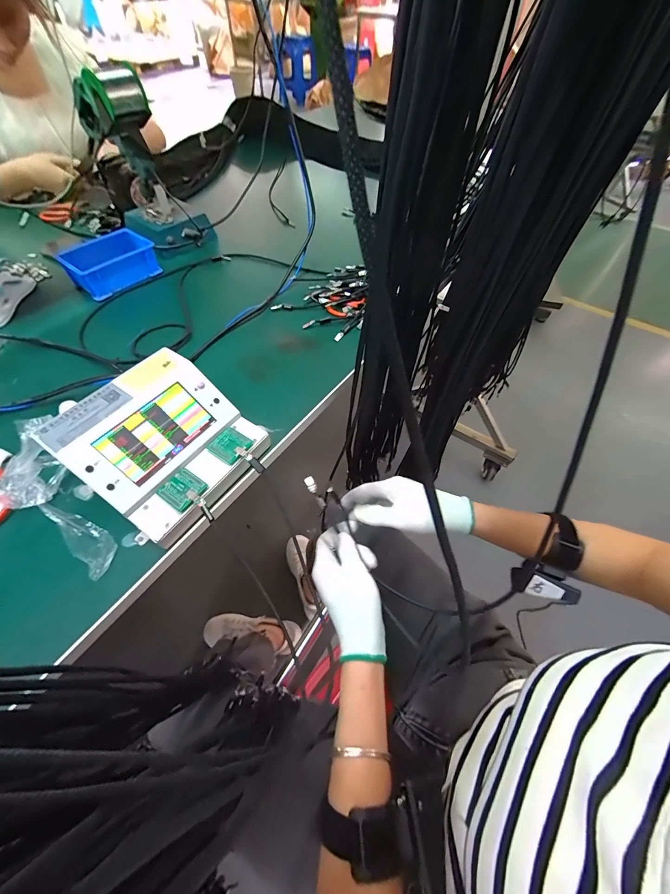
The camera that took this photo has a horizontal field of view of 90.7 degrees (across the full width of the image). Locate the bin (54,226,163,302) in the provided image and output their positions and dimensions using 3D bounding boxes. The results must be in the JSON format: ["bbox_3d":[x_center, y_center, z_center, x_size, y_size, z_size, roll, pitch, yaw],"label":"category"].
[{"bbox_3d":[-0.417,-0.343,0.617,0.100,0.050,0.148,38,63,21],"label":"bin"}]

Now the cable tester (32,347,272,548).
[{"bbox_3d":[-0.191,-0.006,0.379,0.167,0.081,0.168,33,61,18],"label":"cable tester"}]

